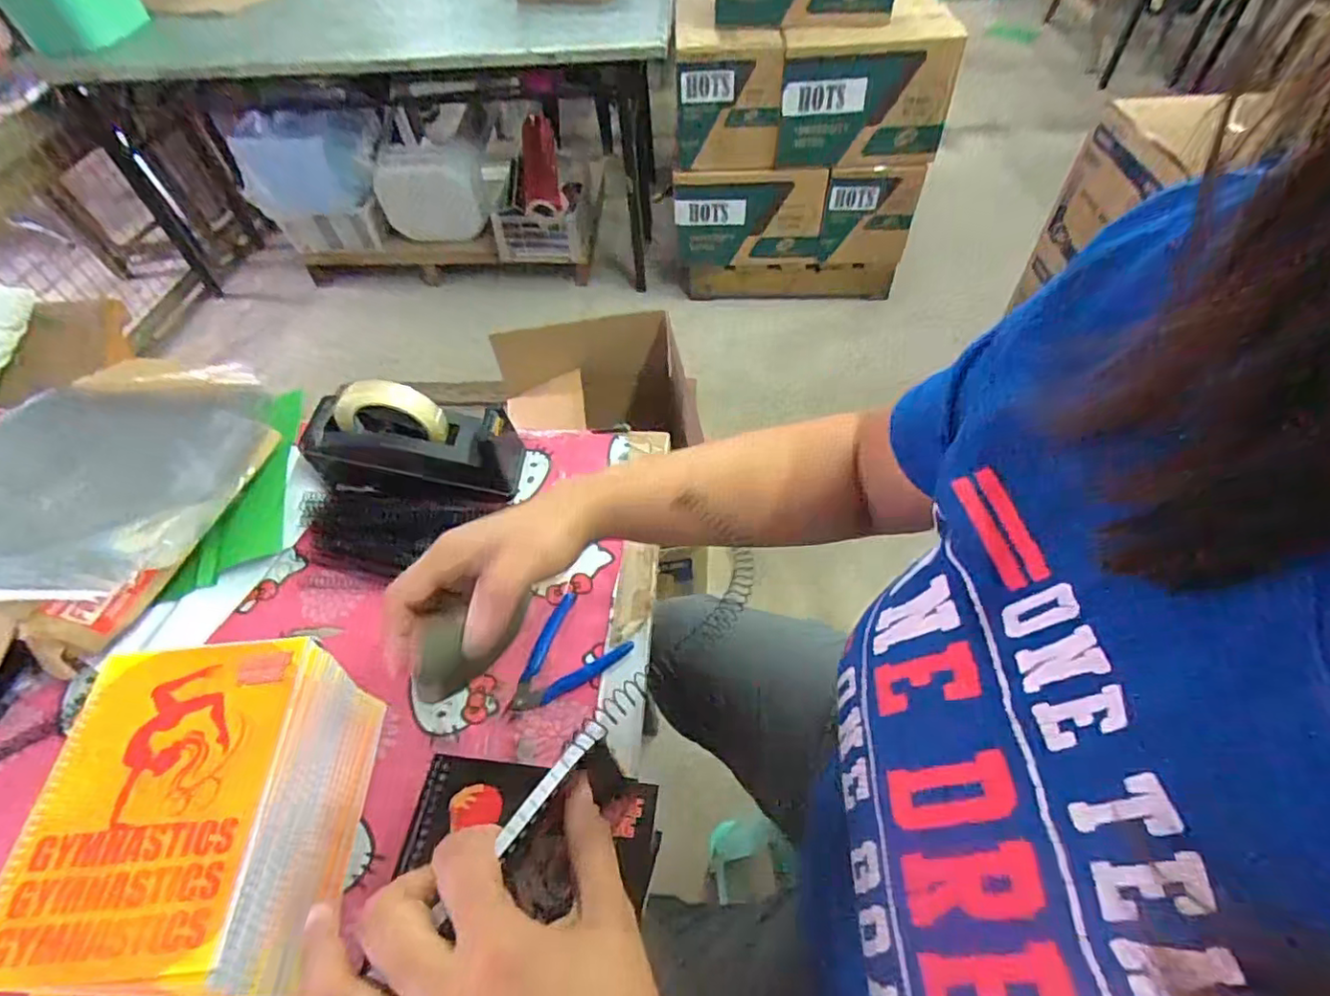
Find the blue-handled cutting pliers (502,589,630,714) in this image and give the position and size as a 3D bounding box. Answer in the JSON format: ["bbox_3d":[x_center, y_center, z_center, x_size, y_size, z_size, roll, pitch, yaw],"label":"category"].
[{"bbox_3d":[-0.099,0.148,0.556,0.087,0.012,0.111,36,62,26],"label":"blue-handled cutting pliers"}]

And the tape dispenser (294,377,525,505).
[{"bbox_3d":[-0.262,-0.058,0.631,0.197,0.122,0.085,-4,53,0],"label":"tape dispenser"}]

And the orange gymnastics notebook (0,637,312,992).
[{"bbox_3d":[-0.334,0.191,0.397,0.148,0.009,0.196,-4,53,-1],"label":"orange gymnastics notebook"}]

